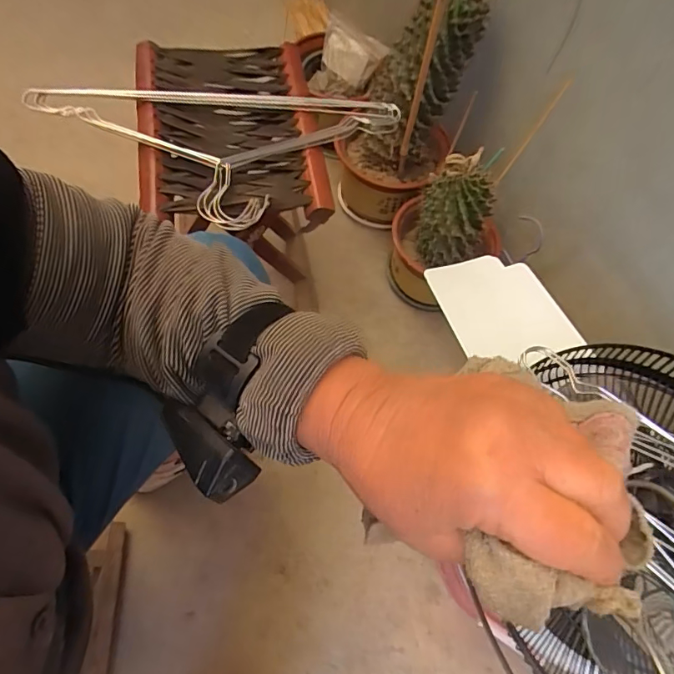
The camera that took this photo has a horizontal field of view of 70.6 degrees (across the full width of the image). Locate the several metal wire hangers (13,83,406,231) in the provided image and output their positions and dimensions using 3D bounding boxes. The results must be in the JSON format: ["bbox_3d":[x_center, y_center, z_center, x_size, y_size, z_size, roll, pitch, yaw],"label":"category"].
[{"bbox_3d":[-0.123,-0.217,0.566,0.443,0.027,0.202,-5,67,-13],"label":"several metal wire hangers"}]

